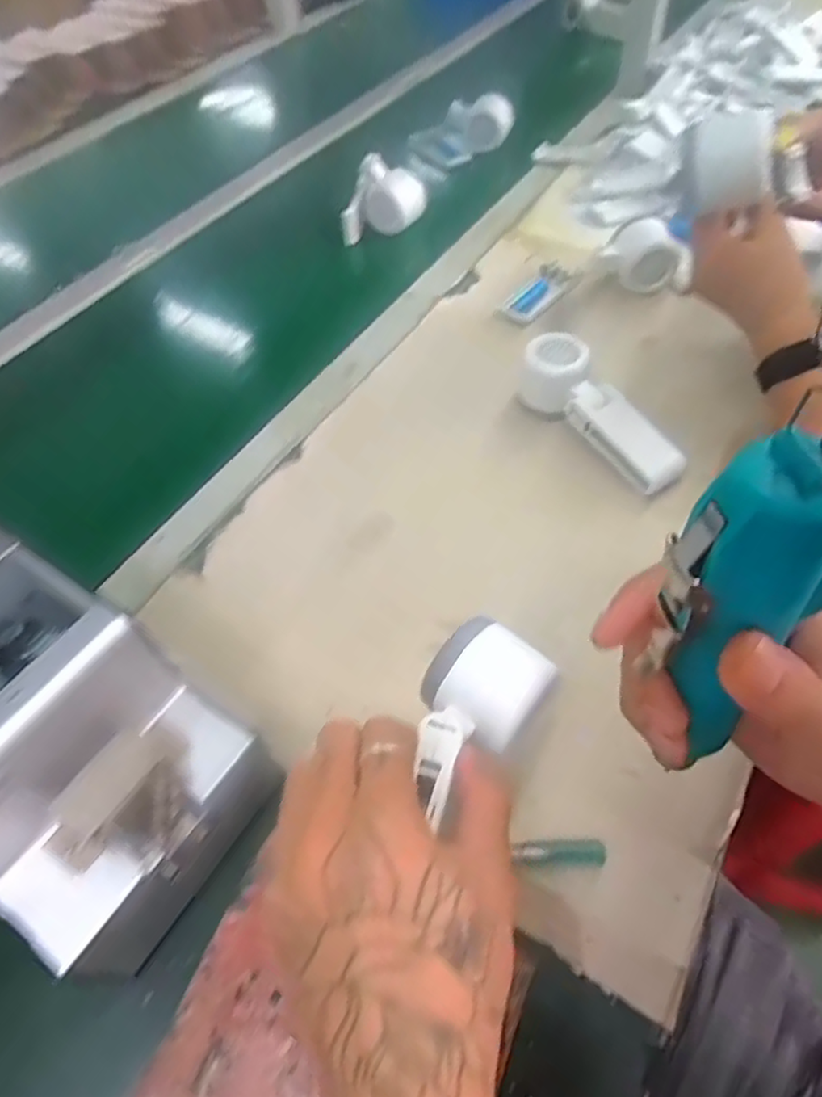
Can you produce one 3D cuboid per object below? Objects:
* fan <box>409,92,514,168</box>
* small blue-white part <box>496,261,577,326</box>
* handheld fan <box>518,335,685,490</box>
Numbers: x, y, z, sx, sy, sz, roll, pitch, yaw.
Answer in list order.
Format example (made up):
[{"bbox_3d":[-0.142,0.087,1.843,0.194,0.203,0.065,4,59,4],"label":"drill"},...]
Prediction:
[{"bbox_3d":[0.073,-0.584,0.888,0.141,0.069,0.056,7,51,41],"label":"fan"},{"bbox_3d":[0.131,-0.263,0.651,0.048,0.014,0.093,29,60,23],"label":"small blue-white part"},{"bbox_3d":[0.155,-0.111,0.518,0.049,0.055,0.154,-31,57,-18],"label":"handheld fan"}]

